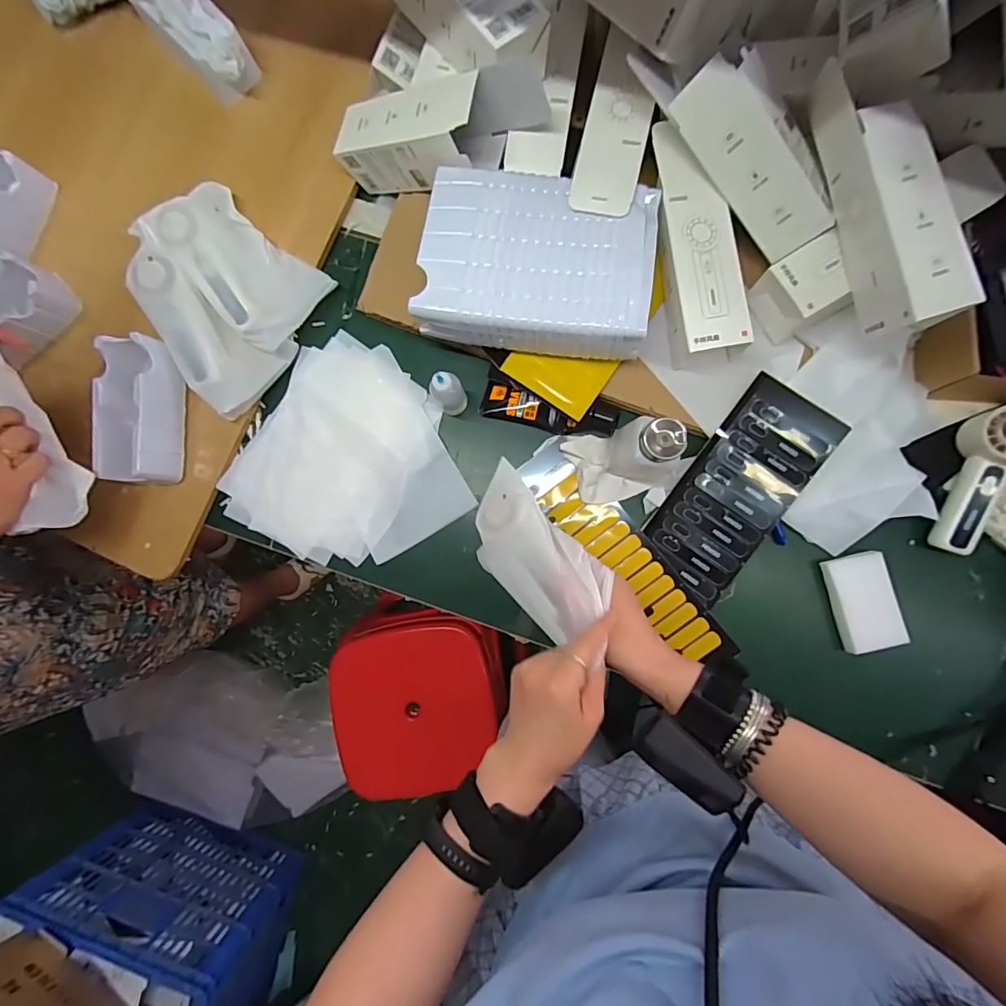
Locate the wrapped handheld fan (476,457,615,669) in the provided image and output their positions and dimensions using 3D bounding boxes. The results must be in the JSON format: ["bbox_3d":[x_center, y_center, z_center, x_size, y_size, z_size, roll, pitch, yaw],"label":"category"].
[{"bbox_3d":[0.023,0.046,0.444,0.082,0.037,0.190,-38,49,0],"label":"wrapped handheld fan"}]

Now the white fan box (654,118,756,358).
[{"bbox_3d":[0.201,-0.268,0.503,0.070,0.063,0.228,-8,87,2],"label":"white fan box"}]

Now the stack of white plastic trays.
[{"bbox_3d":[0.034,-0.247,0.496,0.230,0.056,0.167,10,88,3],"label":"stack of white plastic trays"}]

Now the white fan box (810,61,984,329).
[{"bbox_3d":[0.345,-0.274,0.434,0.063,0.065,0.238,-17,87,2],"label":"white fan box"}]

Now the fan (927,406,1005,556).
[{"bbox_3d":[0.508,-0.021,0.505,0.055,0.062,0.156,18,88,3],"label":"fan"}]

